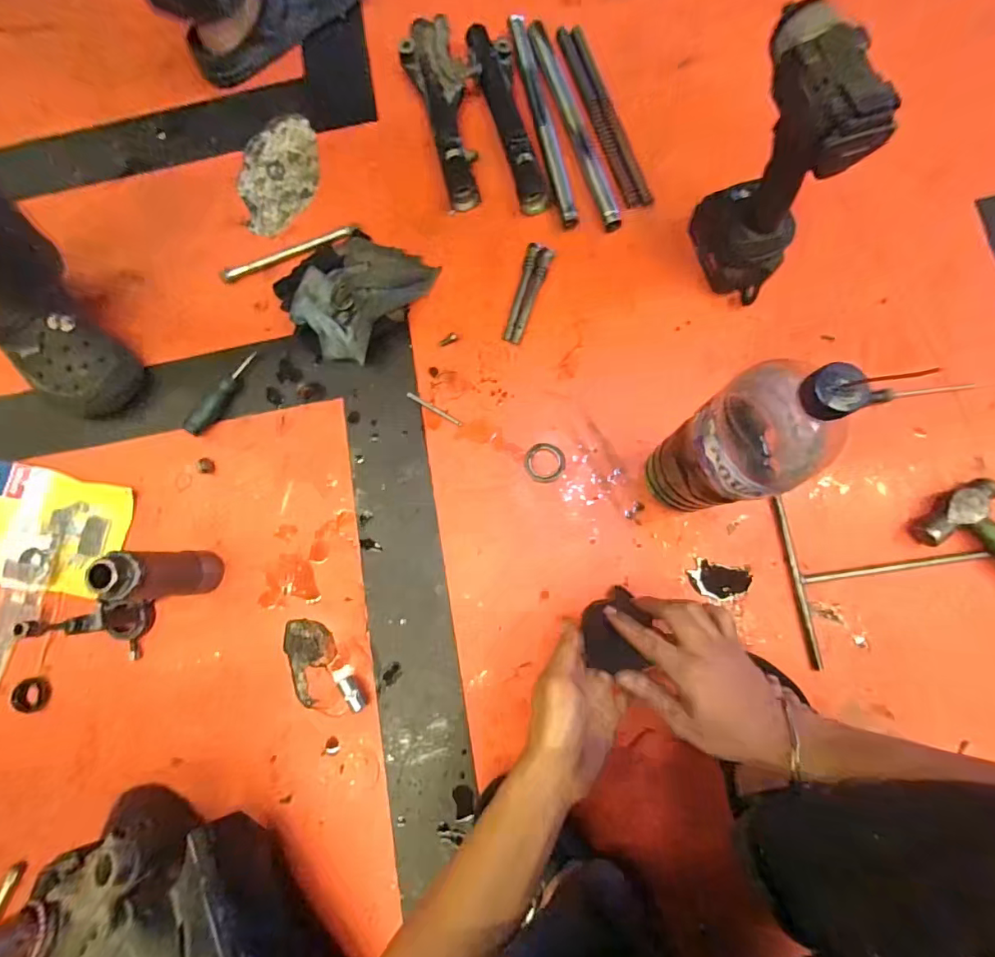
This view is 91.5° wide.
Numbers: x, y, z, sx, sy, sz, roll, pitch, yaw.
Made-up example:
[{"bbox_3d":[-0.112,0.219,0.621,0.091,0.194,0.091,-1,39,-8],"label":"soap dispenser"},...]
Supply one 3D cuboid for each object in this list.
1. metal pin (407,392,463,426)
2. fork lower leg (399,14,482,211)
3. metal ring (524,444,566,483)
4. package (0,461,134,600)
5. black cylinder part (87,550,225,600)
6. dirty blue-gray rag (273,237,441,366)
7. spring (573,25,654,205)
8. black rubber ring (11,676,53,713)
[{"bbox_3d":[-0.080,-0.089,0.620,0.082,0.004,0.007,30,85,8],"label":"metal pin"},{"bbox_3d":[-0.061,-0.514,0.675,0.090,0.048,0.296,-18,80,2],"label":"fork lower leg"},{"bbox_3d":[0.059,-0.020,0.596,0.049,0.004,0.049,-1,81,4],"label":"metal ring"},{"bbox_3d":[-0.578,0.066,0.616,0.186,0.025,0.148,9,82,6],"label":"package"},{"bbox_3d":[-0.369,0.105,0.539,0.043,0.148,0.051,5,82,5],"label":"black cylinder part"},{"bbox_3d":[-0.196,-0.251,0.625,0.168,0.061,0.180,33,85,9],"label":"dirty blue-gray rag"},{"bbox_3d":[0.154,-0.505,0.658,0.020,0.016,0.296,-17,80,2],"label":"spring"},{"bbox_3d":[-0.579,0.267,0.598,0.042,0.013,0.038,12,82,6],"label":"black rubber ring"}]

